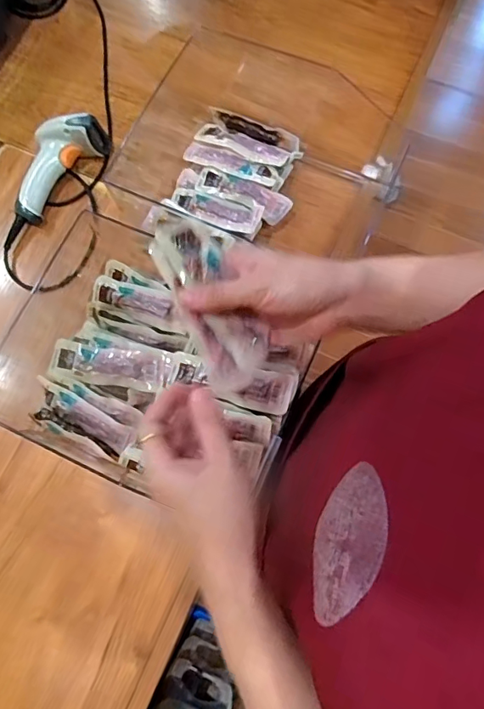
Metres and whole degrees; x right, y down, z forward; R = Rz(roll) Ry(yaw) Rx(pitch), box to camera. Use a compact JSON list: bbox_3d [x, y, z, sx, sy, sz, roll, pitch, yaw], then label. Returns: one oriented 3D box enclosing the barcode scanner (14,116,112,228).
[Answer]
[{"bbox_3d":[-0.242,-0.245,0.629,0.060,0.063,0.156,37,78,9],"label":"barcode scanner"}]

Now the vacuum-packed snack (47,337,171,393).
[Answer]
[{"bbox_3d":[-0.135,0.011,0.503,0.127,0.009,0.042,8,91,8],"label":"vacuum-packed snack"}]

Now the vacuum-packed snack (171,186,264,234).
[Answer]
[{"bbox_3d":[-0.032,-0.179,0.590,0.122,0.017,0.043,23,76,19],"label":"vacuum-packed snack"}]

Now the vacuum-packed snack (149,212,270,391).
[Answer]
[{"bbox_3d":[-0.022,-0.039,0.358,0.051,0.016,0.131,-26,99,-6],"label":"vacuum-packed snack"}]

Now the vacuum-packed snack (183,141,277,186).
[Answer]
[{"bbox_3d":[-0.015,-0.235,0.601,0.117,0.009,0.027,21,76,7],"label":"vacuum-packed snack"}]

